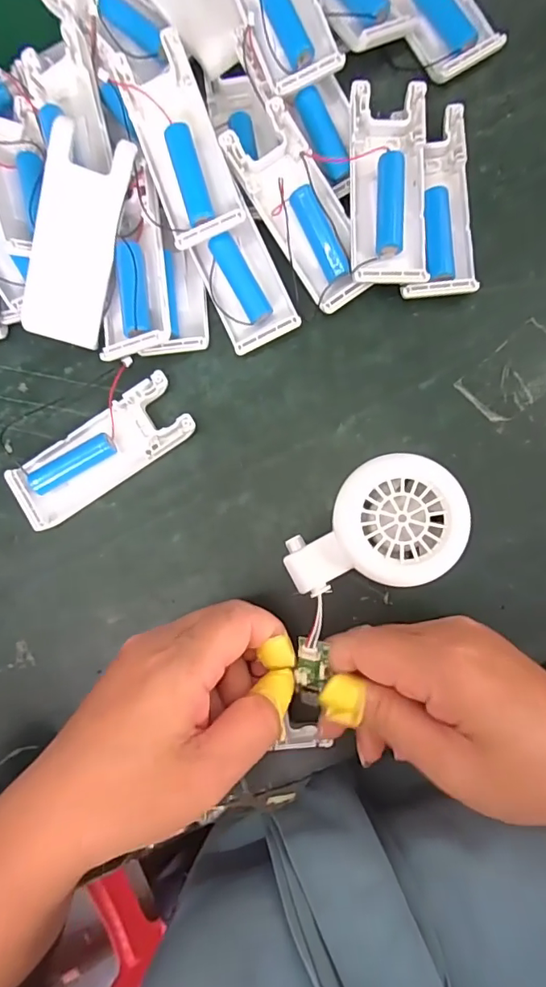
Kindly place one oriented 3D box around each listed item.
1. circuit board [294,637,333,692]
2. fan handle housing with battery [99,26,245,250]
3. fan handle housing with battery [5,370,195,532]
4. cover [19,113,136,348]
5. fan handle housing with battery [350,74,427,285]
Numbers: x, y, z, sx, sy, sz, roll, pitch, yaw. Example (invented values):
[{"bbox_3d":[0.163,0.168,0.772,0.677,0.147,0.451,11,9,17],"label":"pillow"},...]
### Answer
[{"bbox_3d":[0.018,0.080,0.232,0.015,0.007,0.024,7,87,6],"label":"circuit board"},{"bbox_3d":[-0.049,-0.182,0.263,0.041,0.020,0.101,-21,84,4],"label":"fan handle housing with battery"},{"bbox_3d":[-0.096,-0.023,0.279,0.104,0.017,0.039,-34,84,2],"label":"fan handle housing with battery"},{"bbox_3d":[-0.101,-0.130,0.258,0.039,0.009,0.101,11,105,-21],"label":"cover"},{"bbox_3d":[0.062,-0.162,0.269,0.039,0.023,0.101,-1,86,5],"label":"fan handle housing with battery"}]

